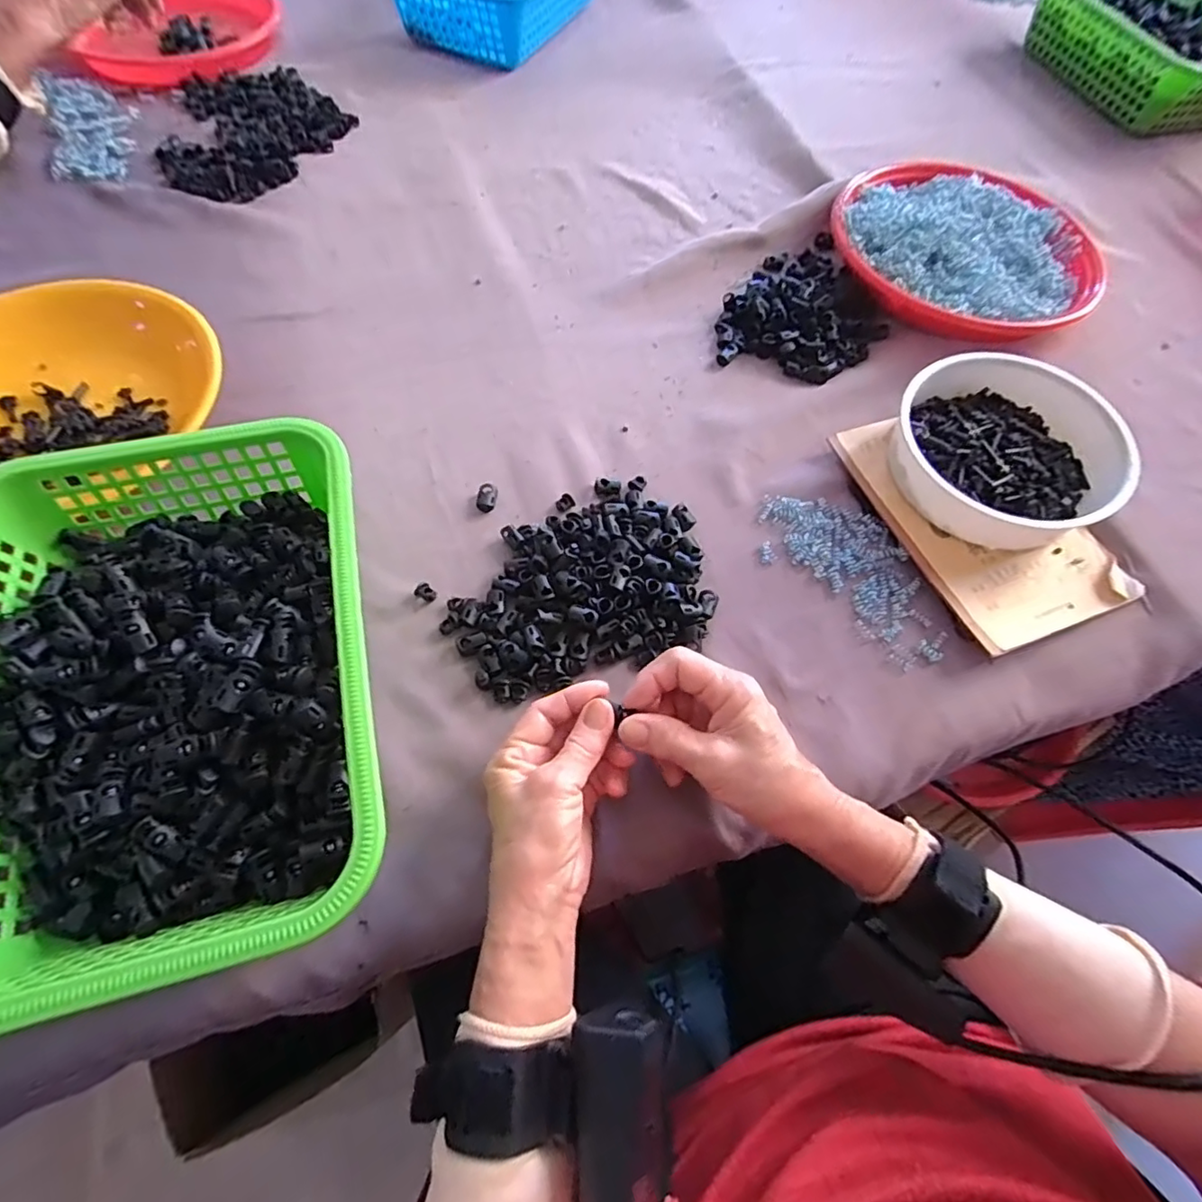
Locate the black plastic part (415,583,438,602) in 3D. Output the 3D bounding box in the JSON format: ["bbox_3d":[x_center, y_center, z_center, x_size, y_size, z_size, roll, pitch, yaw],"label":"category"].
[{"bbox_3d":[-0.122,-0.007,0.401,0.013,0.008,0.011,20,66,6],"label":"black plastic part"}]

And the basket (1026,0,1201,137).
[{"bbox_3d":[0.682,-0.676,0.707,0.208,0.082,0.279,-12,67,-9],"label":"basket"}]

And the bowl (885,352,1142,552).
[{"bbox_3d":[0.311,-0.121,0.449,0.162,0.053,0.162,1,66,-3],"label":"bowl"}]

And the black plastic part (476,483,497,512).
[{"bbox_3d":[-0.087,-0.079,0.438,0.014,0.009,0.021,12,65,2],"label":"black plastic part"}]

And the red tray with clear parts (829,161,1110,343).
[{"bbox_3d":[0.352,-0.339,0.562,0.236,0.051,0.228,-19,68,-11],"label":"red tray with clear parts"}]

